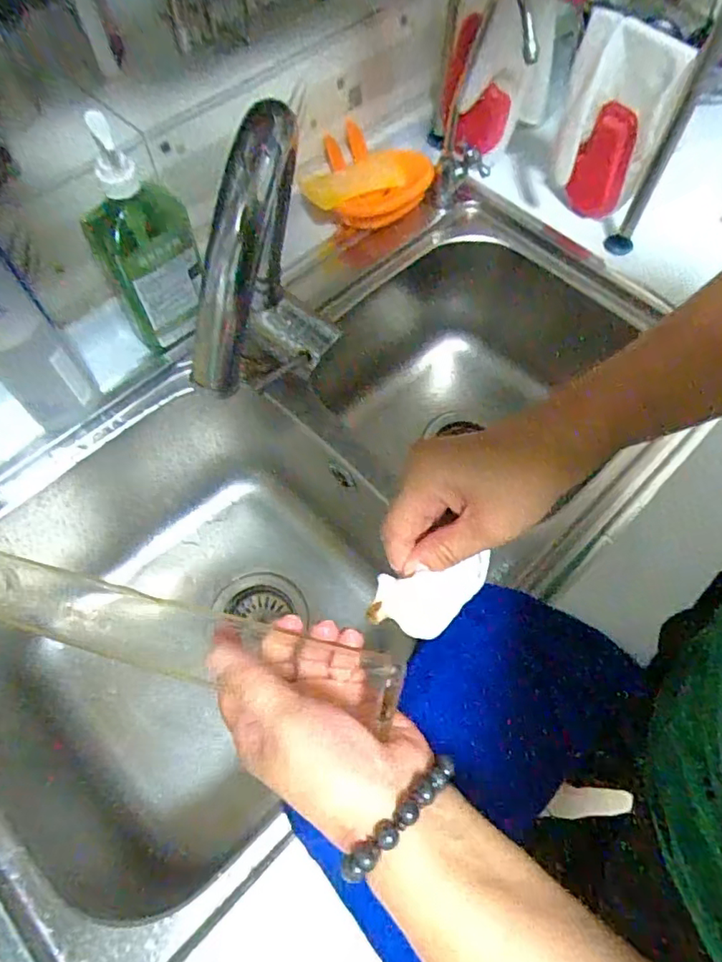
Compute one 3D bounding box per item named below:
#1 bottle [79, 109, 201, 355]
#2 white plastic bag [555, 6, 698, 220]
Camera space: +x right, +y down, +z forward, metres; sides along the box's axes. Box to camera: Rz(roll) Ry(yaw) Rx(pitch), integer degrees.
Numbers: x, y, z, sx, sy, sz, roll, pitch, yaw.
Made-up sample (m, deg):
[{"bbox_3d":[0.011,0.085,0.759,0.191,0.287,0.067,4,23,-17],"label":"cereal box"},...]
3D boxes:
[{"bbox_3d":[-0.187,-0.205,0.482,0.083,0.198,0.057,-23,67,-11],"label":"bottle"},{"bbox_3d":[0.245,-0.344,0.569,0.098,0.184,0.031,24,67,11],"label":"white plastic bag"}]

